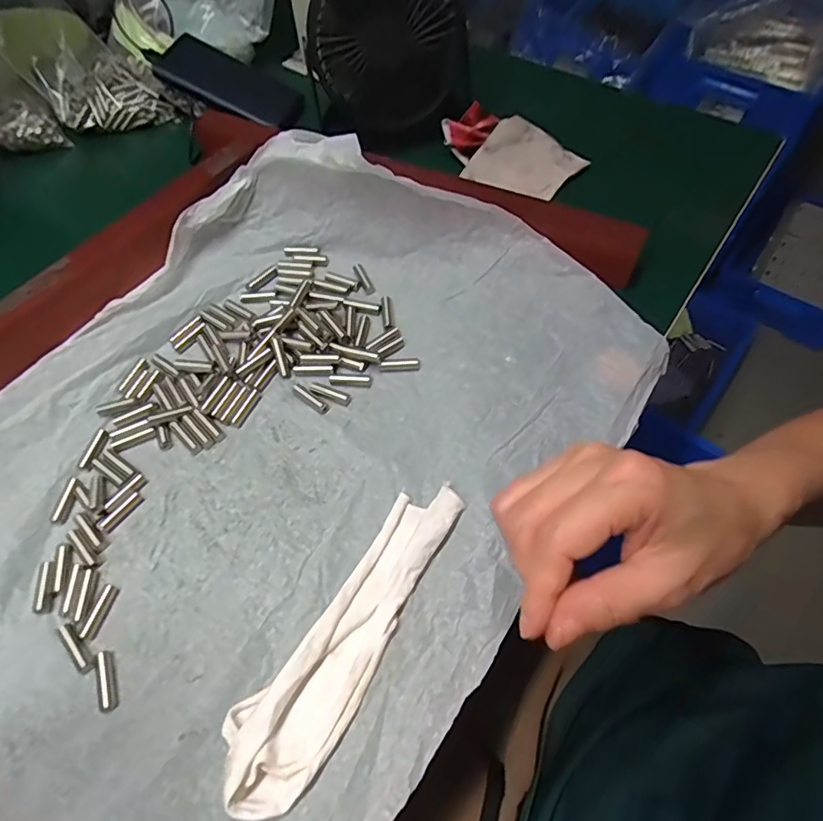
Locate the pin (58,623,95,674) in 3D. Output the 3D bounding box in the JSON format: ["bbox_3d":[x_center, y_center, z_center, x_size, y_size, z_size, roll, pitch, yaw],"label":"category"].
[{"bbox_3d":[-0.181,0.127,0.280,0.007,0.004,0.031,-38,66,-20],"label":"pin"}]

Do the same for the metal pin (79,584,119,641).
[{"bbox_3d":[-0.173,0.112,0.290,0.007,0.004,0.029,11,60,7],"label":"metal pin"}]

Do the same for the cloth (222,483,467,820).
[{"bbox_3d":[-0.029,0.113,0.269,0.047,0.014,0.174,33,65,18],"label":"cloth"}]

